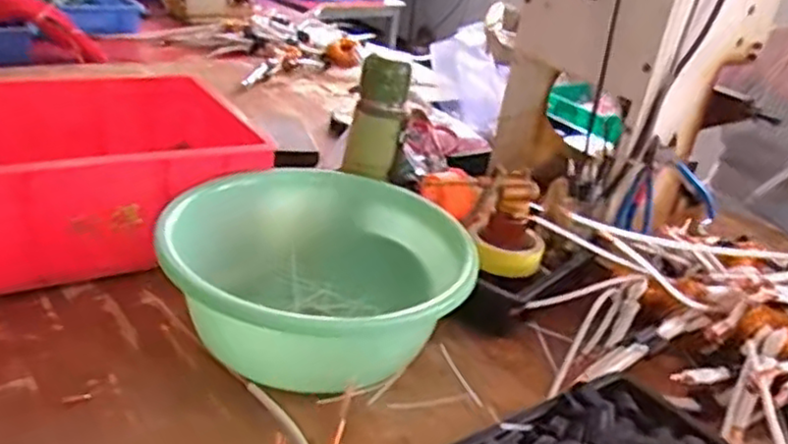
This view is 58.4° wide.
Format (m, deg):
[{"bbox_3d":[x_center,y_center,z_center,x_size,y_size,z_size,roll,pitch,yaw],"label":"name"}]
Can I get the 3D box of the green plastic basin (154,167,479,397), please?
[{"bbox_3d":[-0.089,0.064,0.722,0.276,0.134,0.297,5,26,-3],"label":"green plastic basin"}]

